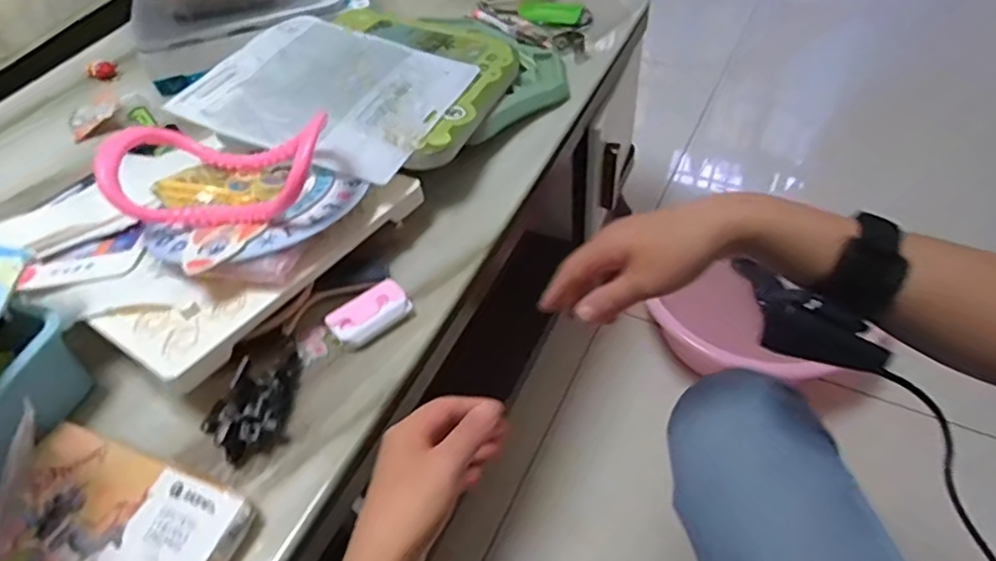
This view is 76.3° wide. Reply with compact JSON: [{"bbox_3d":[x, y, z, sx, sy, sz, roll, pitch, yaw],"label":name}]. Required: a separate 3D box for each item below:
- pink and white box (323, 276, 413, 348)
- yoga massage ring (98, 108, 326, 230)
[{"bbox_3d":[-0.112,0.028,0.555,0.069,0.014,0.042,-36,55,-23],"label":"pink and white box"},{"bbox_3d":[-0.242,-0.098,0.550,0.191,0.055,0.100,-4,49,2],"label":"yoga massage ring"}]

